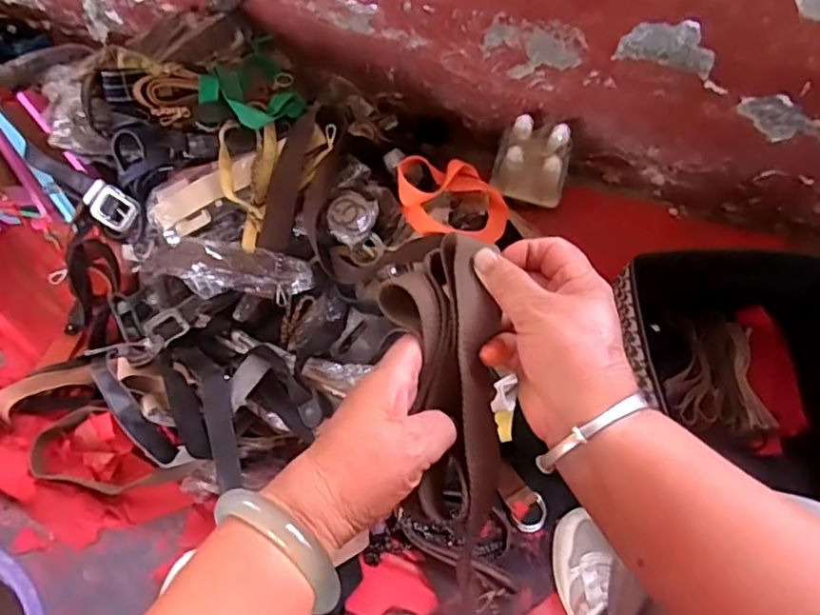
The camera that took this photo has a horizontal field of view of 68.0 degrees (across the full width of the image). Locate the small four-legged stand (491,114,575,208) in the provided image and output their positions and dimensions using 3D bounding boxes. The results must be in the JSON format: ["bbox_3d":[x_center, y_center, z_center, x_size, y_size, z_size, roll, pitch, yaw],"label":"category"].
[{"bbox_3d":[0.205,-0.242,1.002,0.120,0.097,0.094,14,59,4],"label":"small four-legged stand"}]

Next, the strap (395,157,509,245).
[{"bbox_3d":[0.062,-0.141,0.839,0.156,0.067,0.137,-2,60,-5],"label":"strap"}]

